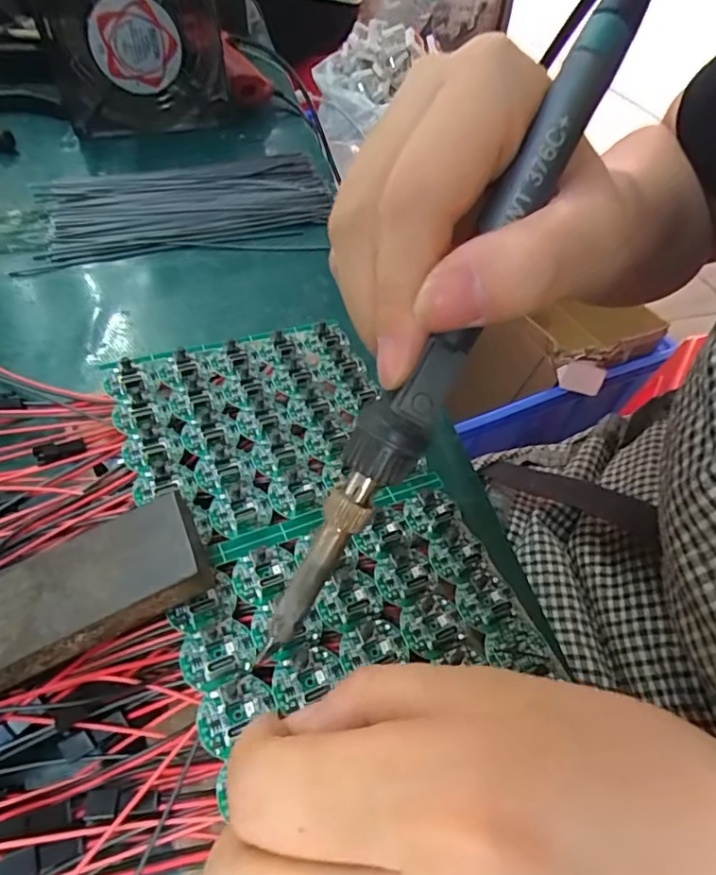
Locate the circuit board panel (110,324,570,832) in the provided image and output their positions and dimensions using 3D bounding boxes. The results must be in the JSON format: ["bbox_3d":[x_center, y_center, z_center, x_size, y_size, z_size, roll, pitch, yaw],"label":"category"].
[{"bbox_3d":[-0.023,0.019,0.206,0.107,0.015,0.165,-19,56,-17],"label":"circuit board panel"}]

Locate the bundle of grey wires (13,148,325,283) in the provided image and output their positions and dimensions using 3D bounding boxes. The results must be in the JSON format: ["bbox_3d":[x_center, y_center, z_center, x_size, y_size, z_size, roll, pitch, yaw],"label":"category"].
[{"bbox_3d":[-0.114,-0.160,0.368,0.183,0.009,0.120,-10,54,-10],"label":"bundle of grey wires"}]

